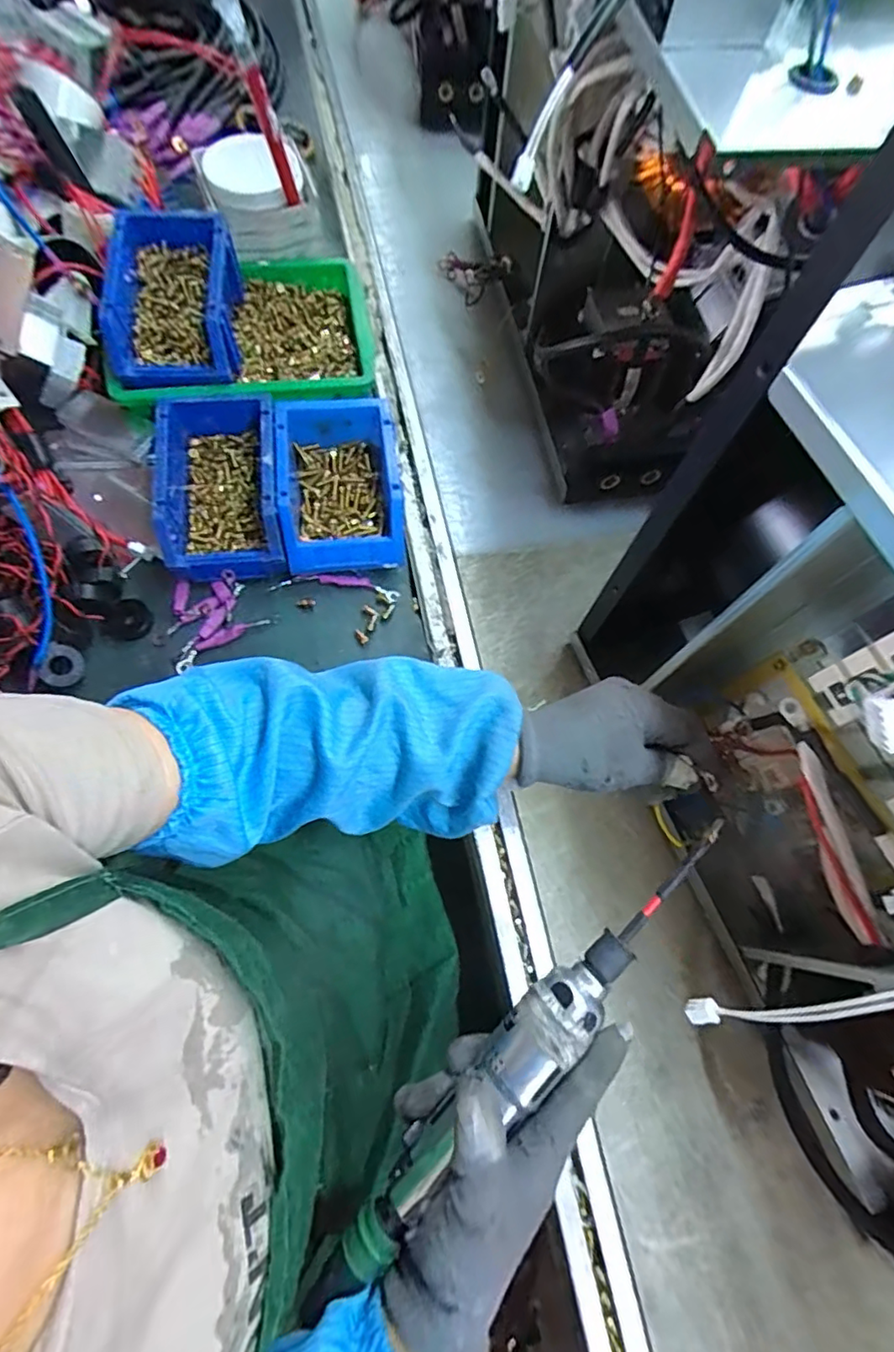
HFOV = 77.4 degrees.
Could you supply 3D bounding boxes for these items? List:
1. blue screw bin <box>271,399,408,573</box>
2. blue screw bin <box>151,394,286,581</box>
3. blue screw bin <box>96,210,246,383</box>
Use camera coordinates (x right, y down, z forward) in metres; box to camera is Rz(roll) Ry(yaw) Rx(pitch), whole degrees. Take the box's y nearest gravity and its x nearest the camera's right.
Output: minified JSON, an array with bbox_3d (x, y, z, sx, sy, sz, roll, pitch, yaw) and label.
[{"bbox_3d":[-0.101,-0.180,0.529,0.107,0.068,0.153,-7,69,-8],"label":"blue screw bin"},{"bbox_3d":[-0.210,-0.175,0.511,0.110,0.055,0.161,-6,69,-7],"label":"blue screw bin"},{"bbox_3d":[-0.263,-0.359,0.530,0.122,0.062,0.177,-9,70,-8],"label":"blue screw bin"}]

